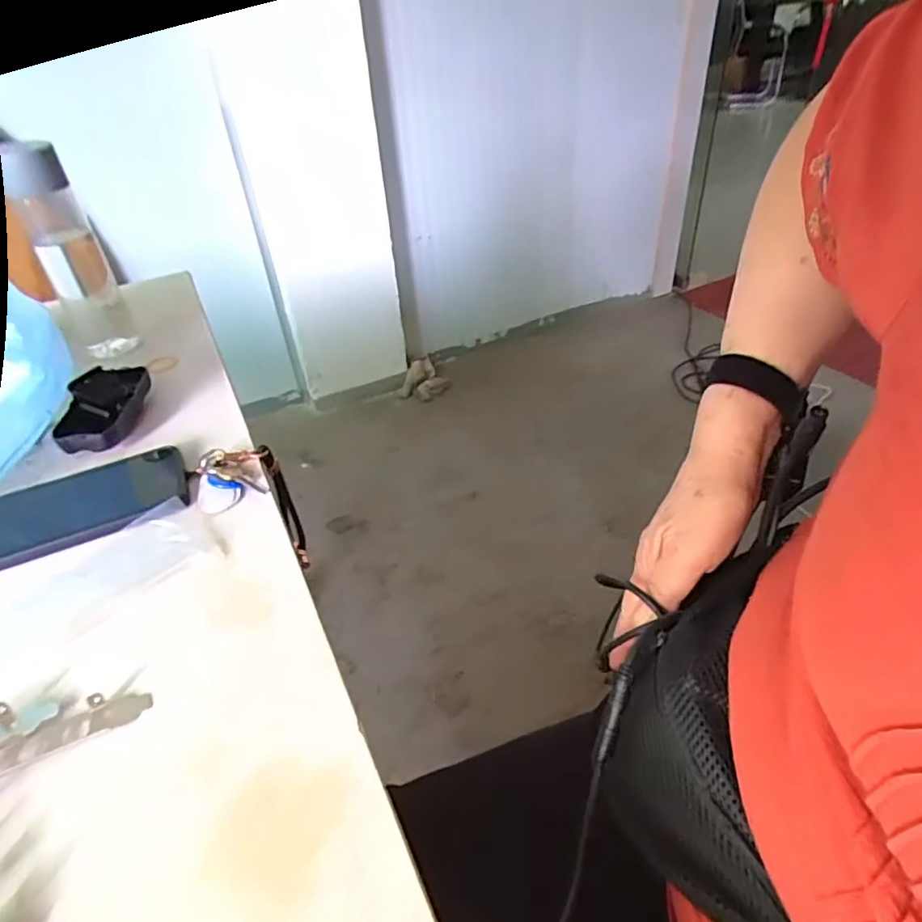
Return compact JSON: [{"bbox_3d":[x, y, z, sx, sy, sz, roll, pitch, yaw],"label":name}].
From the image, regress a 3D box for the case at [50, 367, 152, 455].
[{"bbox_3d":[-0.317,-0.049,0.515,0.054,0.036,0.108,-7,39,-3],"label":"case"}]

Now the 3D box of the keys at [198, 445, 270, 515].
[{"bbox_3d":[-0.175,0.011,0.450,0.053,0.014,0.061,-17,40,-14],"label":"keys"}]

